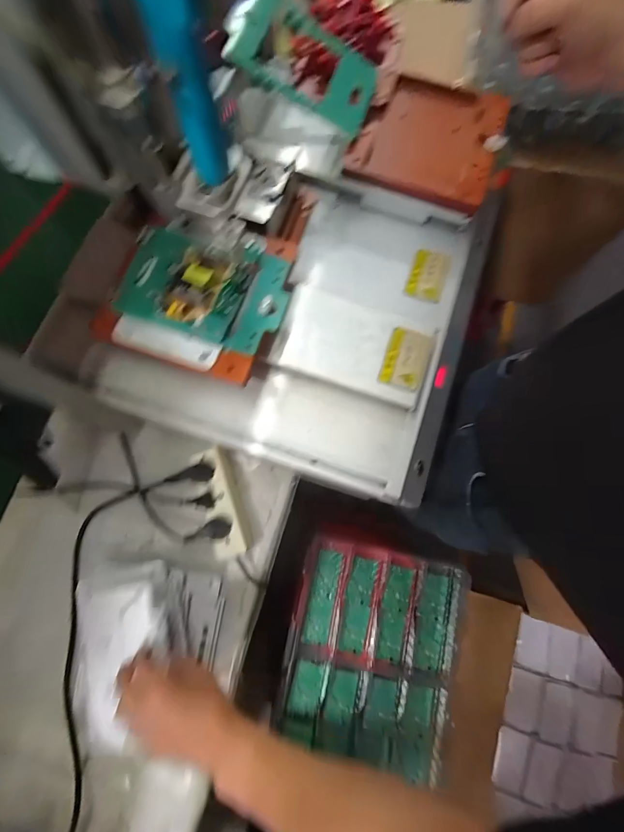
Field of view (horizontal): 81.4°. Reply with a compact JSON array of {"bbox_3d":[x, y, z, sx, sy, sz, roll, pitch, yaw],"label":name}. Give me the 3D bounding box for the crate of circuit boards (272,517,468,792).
[{"bbox_3d":[0.132,0.510,0.818,0.363,0.076,0.436,15,74,2],"label":"crate of circuit boards"}]

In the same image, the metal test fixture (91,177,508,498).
[{"bbox_3d":[0.000,-0.157,0.515,0.450,0.077,0.442,19,75,3],"label":"metal test fixture"}]

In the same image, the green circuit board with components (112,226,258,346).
[{"bbox_3d":[-0.155,-0.164,0.438,0.149,0.031,0.118,19,74,3],"label":"green circuit board with components"}]

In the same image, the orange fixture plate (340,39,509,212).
[{"bbox_3d":[0.168,-0.407,0.524,0.193,0.031,0.196,18,74,3],"label":"orange fixture plate"}]

